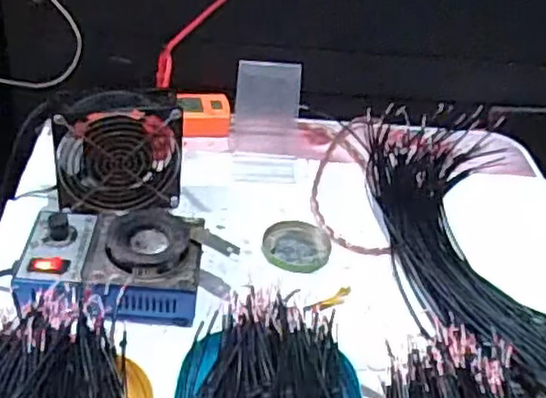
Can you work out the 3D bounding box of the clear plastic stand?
[{"bbox_3d":[-0.005,-0.087,0.775,0.072,0.092,0.096,4,39,-5],"label":"clear plastic stand"}]

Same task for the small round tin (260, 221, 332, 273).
[{"bbox_3d":[0.023,0.046,0.687,0.066,0.010,0.060,5,39,-4],"label":"small round tin"}]

